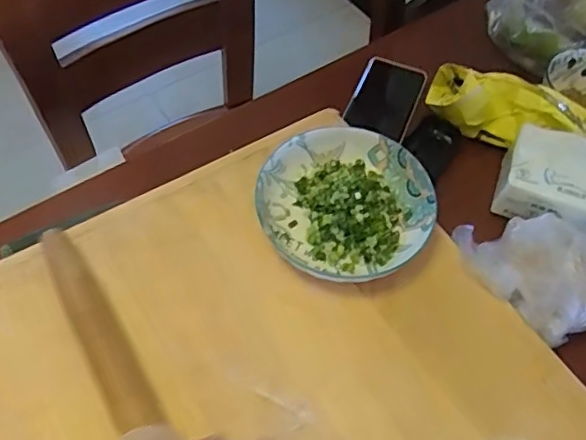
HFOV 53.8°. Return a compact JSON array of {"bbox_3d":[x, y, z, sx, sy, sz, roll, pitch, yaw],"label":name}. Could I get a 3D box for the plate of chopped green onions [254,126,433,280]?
[{"bbox_3d":[0.054,-0.018,0.584,0.167,0.033,0.166,2,58,-2],"label":"plate of chopped green onions"}]

